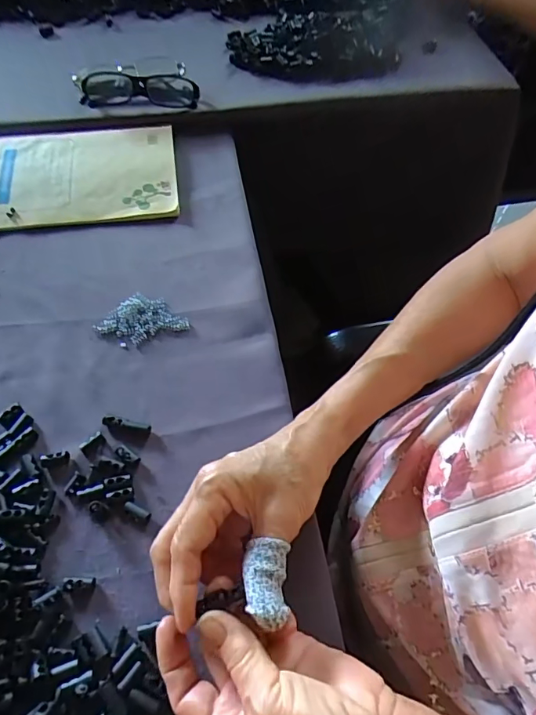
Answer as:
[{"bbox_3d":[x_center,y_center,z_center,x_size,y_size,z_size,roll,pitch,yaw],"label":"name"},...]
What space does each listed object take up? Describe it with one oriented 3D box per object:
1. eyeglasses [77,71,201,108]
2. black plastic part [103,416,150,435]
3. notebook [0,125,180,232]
[{"bbox_3d":[-0.147,-0.303,0.534,0.131,0.032,0.039,-4,58,-3],"label":"eyeglasses"},{"bbox_3d":[-0.106,0.051,0.352,0.036,0.005,0.009,10,59,6],"label":"black plastic part"},{"bbox_3d":[-0.203,-0.197,0.499,0.205,0.016,0.146,-7,59,-5],"label":"notebook"}]

